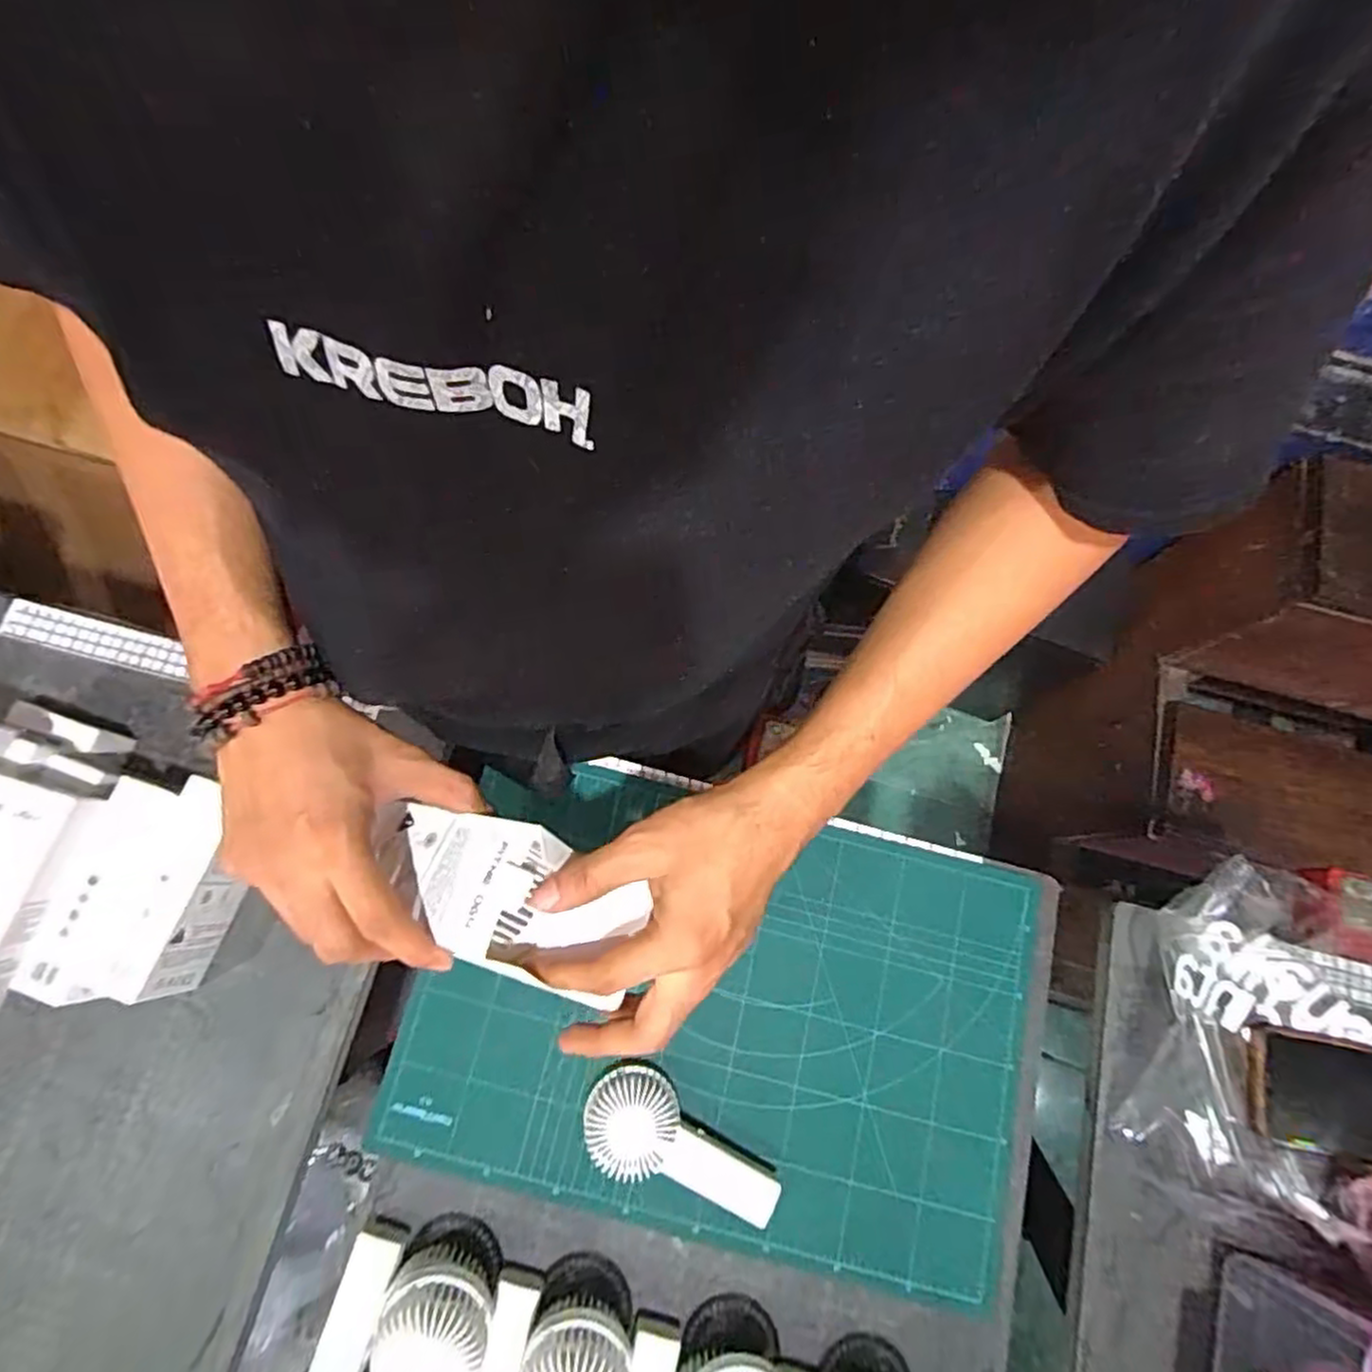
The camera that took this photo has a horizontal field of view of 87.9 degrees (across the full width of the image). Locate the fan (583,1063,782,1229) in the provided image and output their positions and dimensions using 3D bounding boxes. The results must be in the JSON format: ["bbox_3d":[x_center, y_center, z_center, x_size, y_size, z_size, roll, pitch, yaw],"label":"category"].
[{"bbox_3d":[-0.008,0.325,0.488,0.143,0.040,0.069,37,77,8],"label":"fan"}]

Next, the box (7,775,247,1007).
[{"bbox_3d":[-0.370,0.140,0.507,0.081,0.081,0.151,18,75,3],"label":"box"}]

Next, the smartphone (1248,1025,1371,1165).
[{"bbox_3d":[0.503,0.306,0.520,0.165,0.015,0.078,12,75,2],"label":"smartphone"}]

